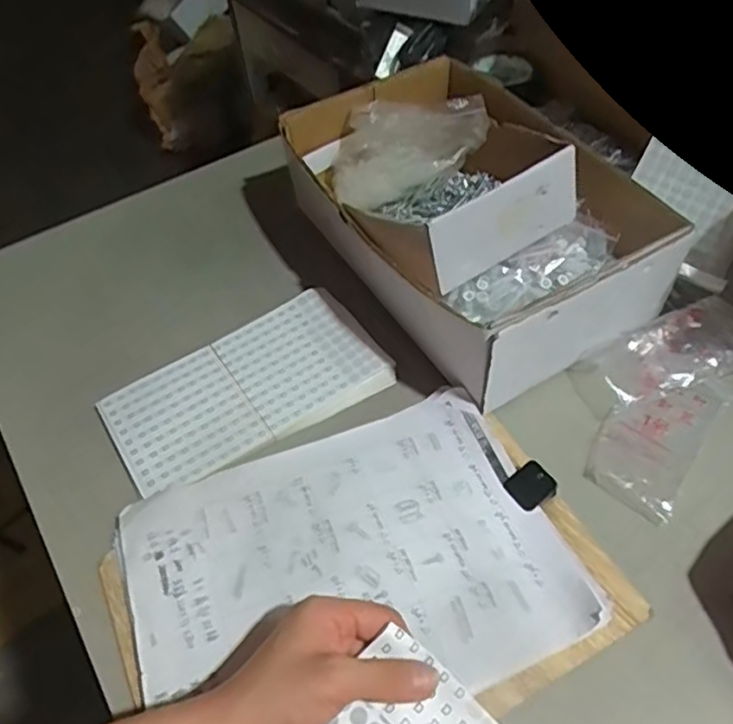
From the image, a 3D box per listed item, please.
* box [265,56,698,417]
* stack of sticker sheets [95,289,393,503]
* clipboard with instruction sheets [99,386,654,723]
[{"bbox_3d":[0.089,-0.144,0.590,0.233,0.121,0.336,-25,56,-15],"label":"box"},{"bbox_3d":[-0.102,0.022,0.551,0.228,0.019,0.124,-29,54,-18],"label":"stack of sticker sheets"},{"bbox_3d":[-0.006,0.146,0.443,0.321,0.016,0.222,-20,52,-11],"label":"clipboard with instruction sheets"}]

